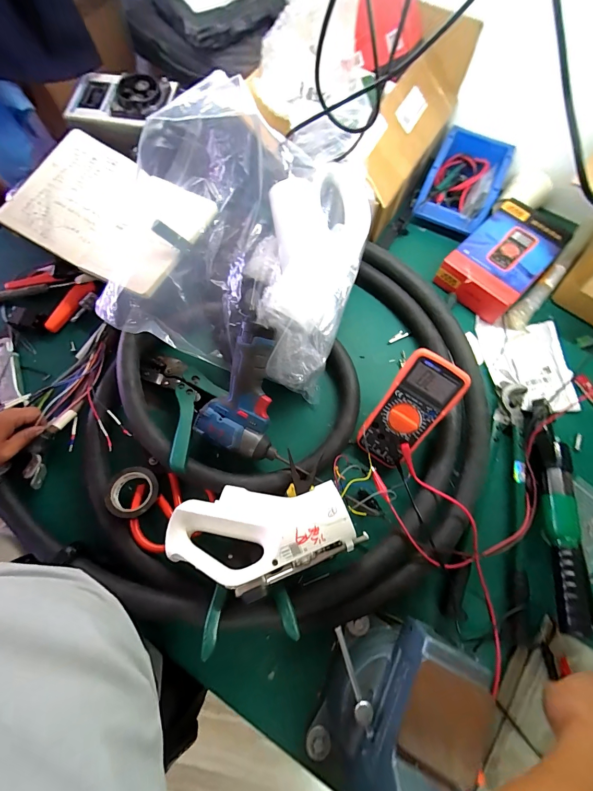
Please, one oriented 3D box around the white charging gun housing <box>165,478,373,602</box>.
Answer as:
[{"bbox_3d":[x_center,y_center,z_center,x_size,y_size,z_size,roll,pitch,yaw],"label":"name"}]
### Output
[{"bbox_3d":[-0.047,0.161,0.398,0.223,0.055,0.122,-19,74,-7],"label":"white charging gun housing"}]

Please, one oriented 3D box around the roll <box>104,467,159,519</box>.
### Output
[{"bbox_3d":[-0.229,0.134,0.457,0.068,0.023,0.065,0,72,-1],"label":"roll"}]

